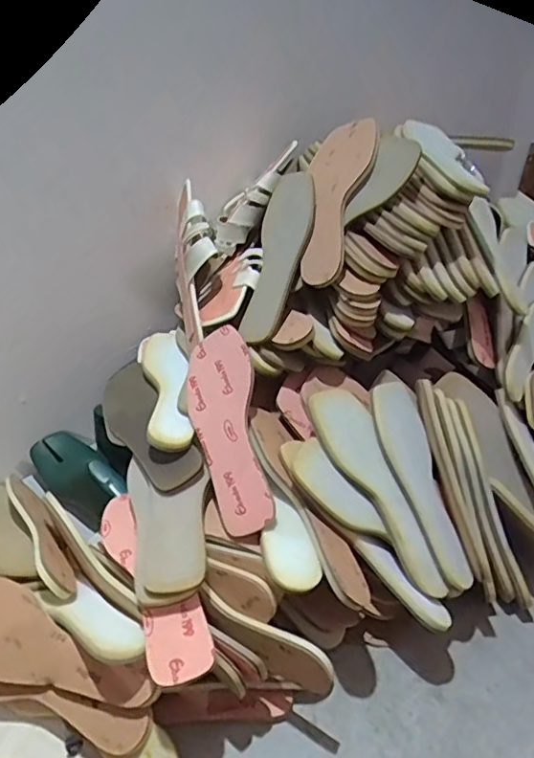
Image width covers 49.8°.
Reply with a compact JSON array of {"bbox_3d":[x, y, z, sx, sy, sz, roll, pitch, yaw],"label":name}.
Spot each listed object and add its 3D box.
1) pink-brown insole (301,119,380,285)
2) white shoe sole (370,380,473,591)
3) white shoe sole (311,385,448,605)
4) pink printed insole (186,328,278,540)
[{"bbox_3d":[0.082,-0.219,0.712,0.076,0.033,0.234,10,75,13],"label":"pink-brown insole"},{"bbox_3d":[0.176,0.114,0.652,0.063,0.019,0.233,-13,72,-16],"label":"white shoe sole"},{"bbox_3d":[0.125,0.116,0.622,0.072,0.015,0.239,-25,80,-29],"label":"white shoe sole"},{"bbox_3d":[-0.045,0.051,0.631,0.083,0.011,0.233,-17,64,17],"label":"pink printed insole"}]

